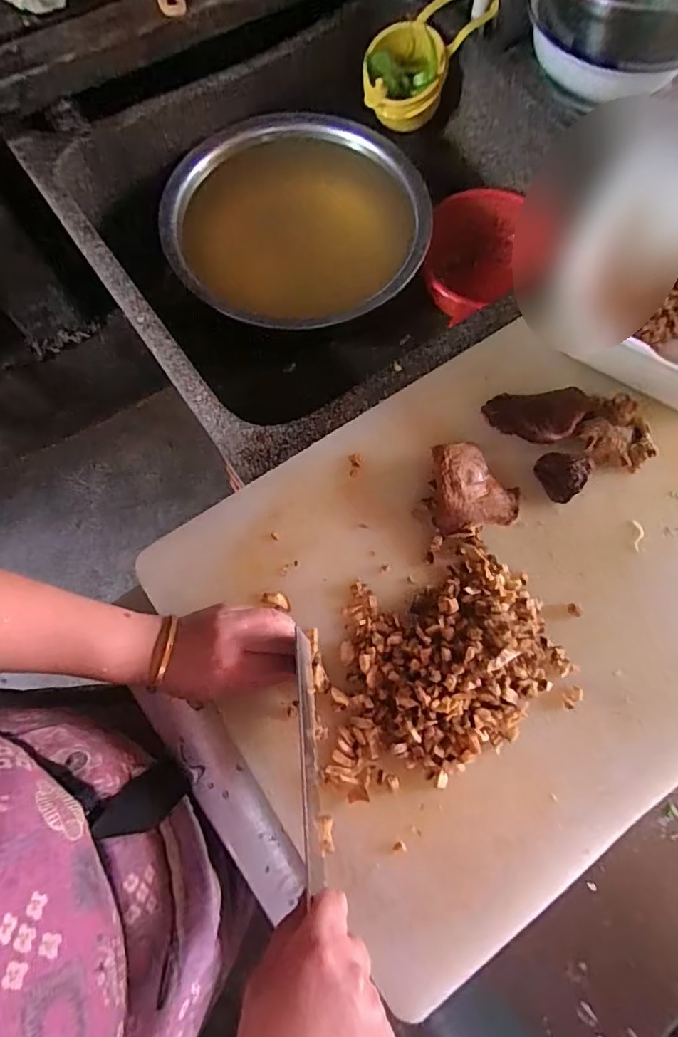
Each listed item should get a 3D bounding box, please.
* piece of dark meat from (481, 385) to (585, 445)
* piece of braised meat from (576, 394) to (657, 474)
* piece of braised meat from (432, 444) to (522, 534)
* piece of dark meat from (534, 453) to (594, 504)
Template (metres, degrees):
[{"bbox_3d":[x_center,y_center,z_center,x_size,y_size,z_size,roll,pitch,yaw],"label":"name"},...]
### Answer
[{"bbox_3d":[0.182,-0.093,0.468,0.088,0.022,0.057,-3,74,-1],"label":"piece of dark meat"},{"bbox_3d":[0.250,-0.076,0.465,0.057,0.024,0.071,-37,77,-9],"label":"piece of braised meat"},{"bbox_3d":[0.121,-0.027,0.446,0.075,0.032,0.075,-3,74,0],"label":"piece of braised meat"},{"bbox_3d":[0.202,-0.041,0.458,0.041,0.022,0.044,0,74,0],"label":"piece of dark meat"}]

